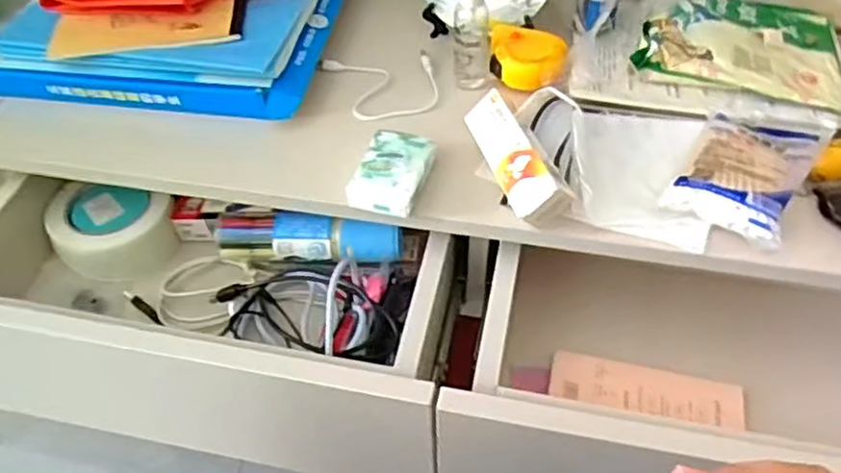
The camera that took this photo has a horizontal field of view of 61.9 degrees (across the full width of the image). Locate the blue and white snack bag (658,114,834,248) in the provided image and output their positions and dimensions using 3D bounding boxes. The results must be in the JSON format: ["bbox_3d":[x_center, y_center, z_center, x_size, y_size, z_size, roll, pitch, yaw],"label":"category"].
[{"bbox_3d":[0.281,-0.061,0.600,0.090,0.031,0.165,27,55,23],"label":"blue and white snack bag"}]

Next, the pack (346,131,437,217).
[{"bbox_3d":[-0.023,-0.054,0.612,0.058,0.031,0.077,16,51,16],"label":"pack"}]

